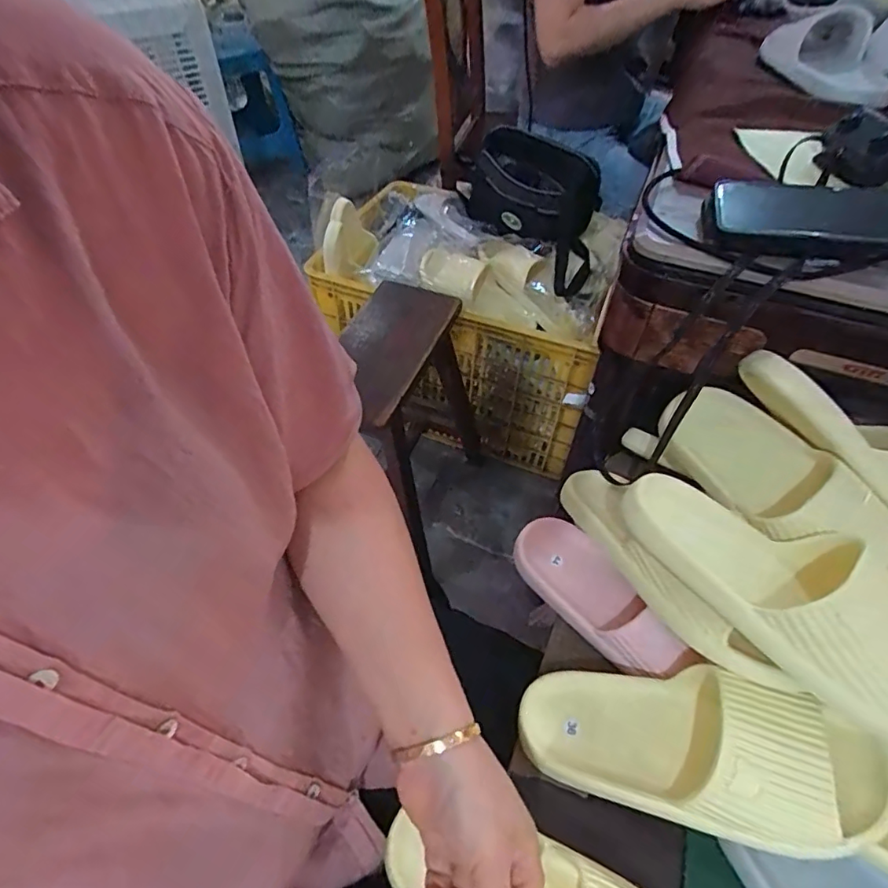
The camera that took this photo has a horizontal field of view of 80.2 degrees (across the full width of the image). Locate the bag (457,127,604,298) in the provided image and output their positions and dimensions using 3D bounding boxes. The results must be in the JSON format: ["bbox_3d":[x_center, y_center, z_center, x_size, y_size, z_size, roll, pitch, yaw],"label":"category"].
[{"bbox_3d":[0.192,-0.505,1.090,0.183,0.186,0.389,-29,57,-23],"label":"bag"}]

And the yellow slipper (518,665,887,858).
[{"bbox_3d":[0.175,0.219,0.384,0.245,0.058,0.095,-3,46,27],"label":"yellow slipper"}]

